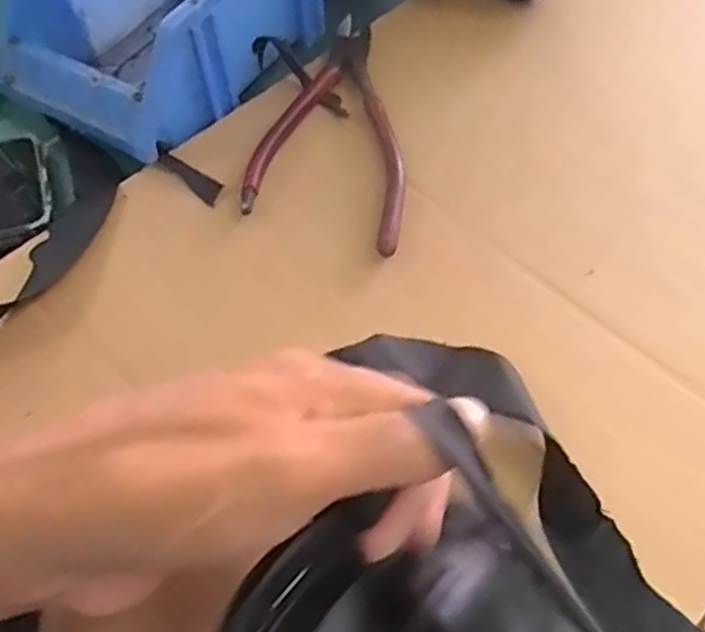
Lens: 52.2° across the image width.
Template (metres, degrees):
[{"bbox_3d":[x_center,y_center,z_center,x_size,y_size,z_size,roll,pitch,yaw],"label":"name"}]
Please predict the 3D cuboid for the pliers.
[{"bbox_3d":[-0.010,-0.103,0.383,0.079,0.010,0.164,5,57,5],"label":"pliers"}]

